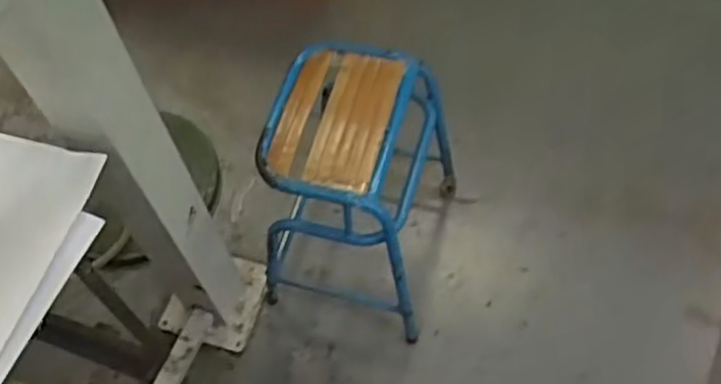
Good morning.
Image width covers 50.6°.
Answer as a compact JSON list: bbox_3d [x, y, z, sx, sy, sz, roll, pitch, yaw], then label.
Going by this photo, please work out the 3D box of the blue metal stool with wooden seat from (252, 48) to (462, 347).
[{"bbox_3d":[-0.006,-0.023,1.415,0.310,0.424,0.359,8,60,9],"label":"blue metal stool with wooden seat"}]

